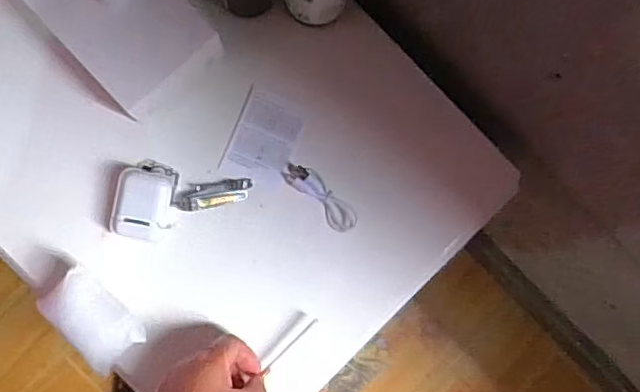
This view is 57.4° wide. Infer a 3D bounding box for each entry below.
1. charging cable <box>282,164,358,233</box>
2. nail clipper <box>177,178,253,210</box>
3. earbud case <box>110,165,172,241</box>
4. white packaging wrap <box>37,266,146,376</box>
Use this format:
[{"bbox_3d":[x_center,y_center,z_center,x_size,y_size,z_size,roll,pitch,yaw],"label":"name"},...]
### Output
[{"bbox_3d":[0.001,0.001,0.521,0.024,0.020,0.077,-45,92,-4],"label":"charging cable"},{"bbox_3d":[-0.091,-0.001,0.511,0.063,0.018,0.021,-10,89,-5],"label":"nail clipper"},{"bbox_3d":[-0.151,0.007,0.501,0.045,0.028,0.057,10,88,-4],"label":"earbud case"},{"bbox_3d":[-0.184,0.100,0.482,0.051,0.053,0.078,-44,92,-4],"label":"white packaging wrap"}]

